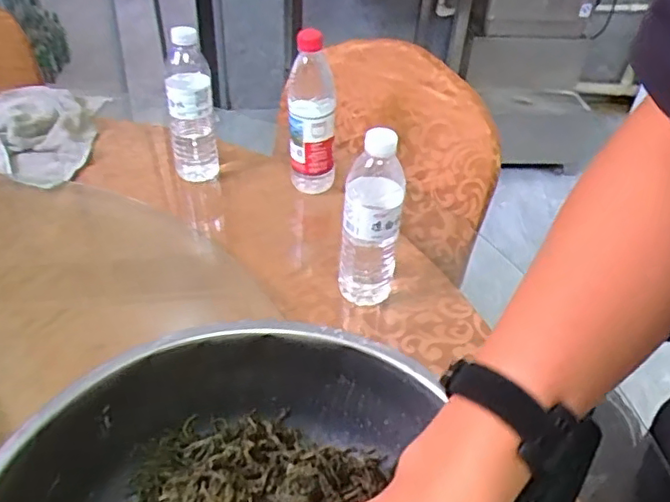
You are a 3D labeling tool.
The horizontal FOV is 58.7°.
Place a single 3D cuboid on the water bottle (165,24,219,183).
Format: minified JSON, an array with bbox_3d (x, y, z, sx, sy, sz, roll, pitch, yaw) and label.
[{"bbox_3d":[-0.203,-0.205,0.840,0.065,0.206,0.072,-9,42,-13],"label":"water bottle"}]

